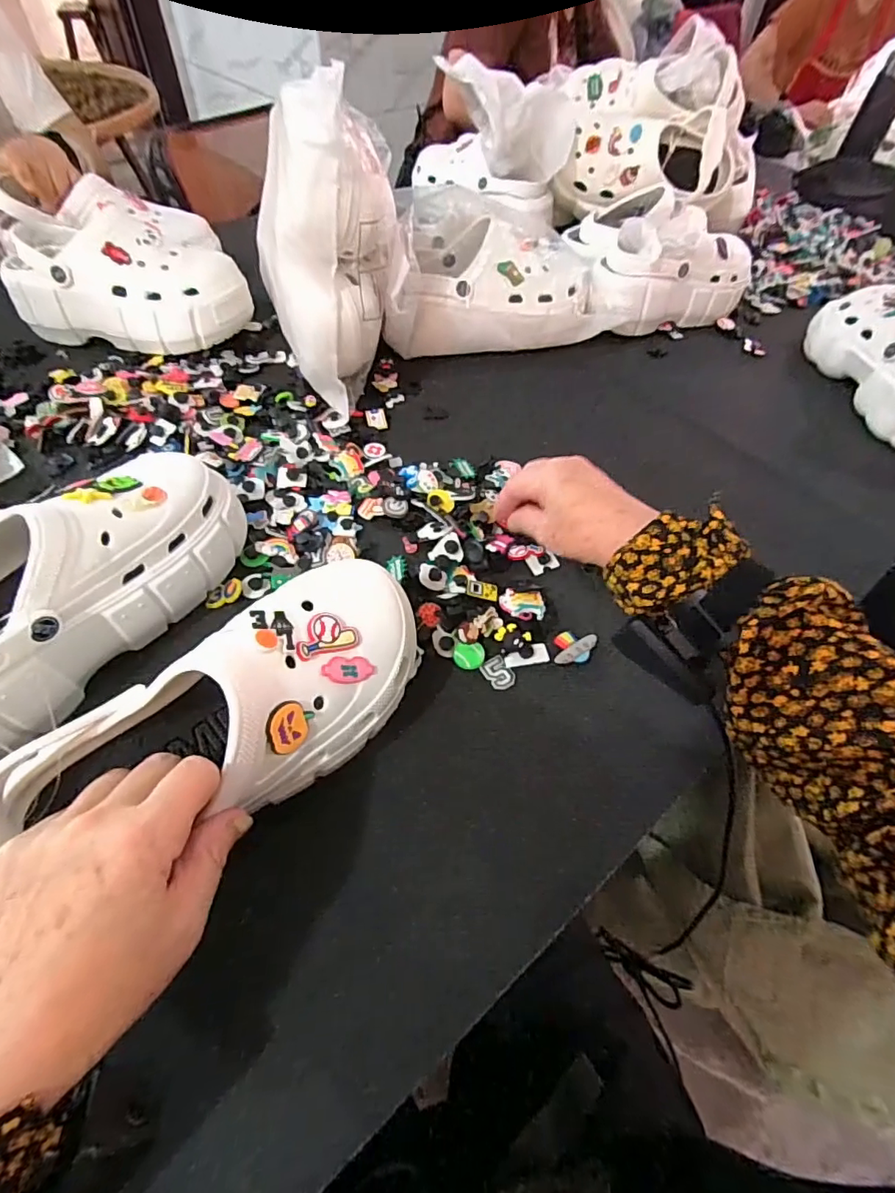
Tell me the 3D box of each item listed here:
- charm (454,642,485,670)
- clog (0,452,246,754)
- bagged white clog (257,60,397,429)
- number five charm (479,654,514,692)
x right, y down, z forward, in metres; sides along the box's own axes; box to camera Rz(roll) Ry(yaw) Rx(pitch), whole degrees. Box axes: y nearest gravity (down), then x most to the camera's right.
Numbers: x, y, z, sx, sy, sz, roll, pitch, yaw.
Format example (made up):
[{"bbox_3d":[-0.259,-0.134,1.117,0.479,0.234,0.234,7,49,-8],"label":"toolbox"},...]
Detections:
[{"bbox_3d":[0.017,0.045,0.399,0.023,0.007,0.019,-3,55,-6],"label":"charm"},{"bbox_3d":[-0.253,-0.013,0.352,0.099,0.104,0.244,31,58,17],"label":"clog"},{"bbox_3d":[-0.105,-0.291,0.482,0.112,0.250,0.106,-2,55,-6],"label":"bagged white clog"},{"bbox_3d":[0.038,0.058,0.398,0.020,0.004,0.025,-29,61,-22],"label":"number five charm"}]

